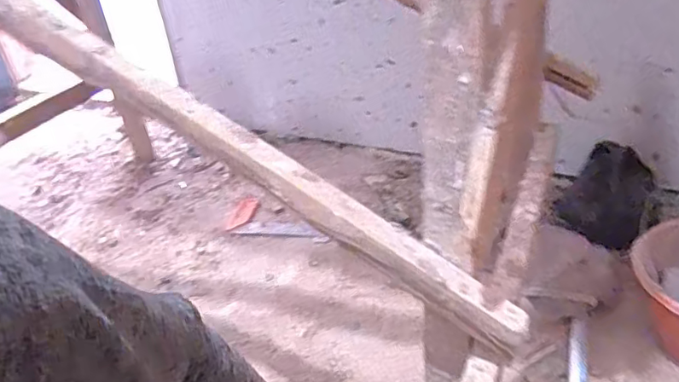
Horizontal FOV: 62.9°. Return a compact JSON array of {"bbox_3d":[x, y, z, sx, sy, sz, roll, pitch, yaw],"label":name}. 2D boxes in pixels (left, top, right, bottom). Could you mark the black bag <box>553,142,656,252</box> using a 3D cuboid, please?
[{"bbox_3d":[0.562,0.007,1.177,0.166,0.215,0.082,17,17,28],"label":"black bag"}]

